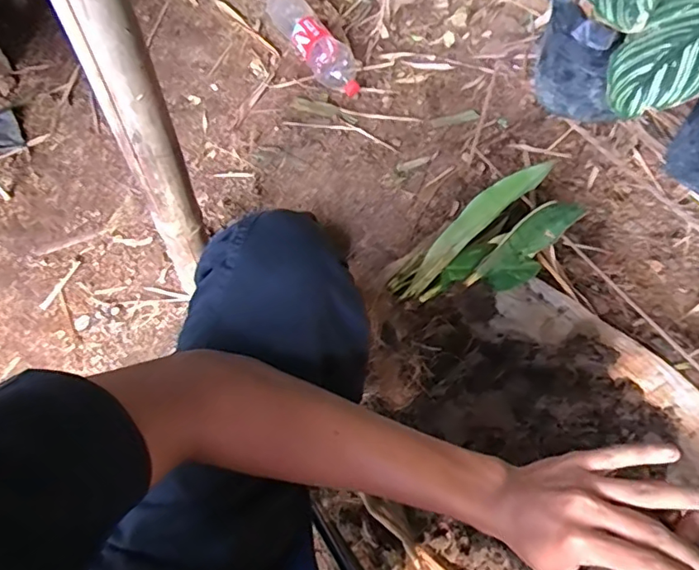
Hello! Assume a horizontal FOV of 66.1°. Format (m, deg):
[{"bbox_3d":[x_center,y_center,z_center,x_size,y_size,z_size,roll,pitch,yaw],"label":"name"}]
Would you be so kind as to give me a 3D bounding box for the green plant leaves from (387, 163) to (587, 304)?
[{"bbox_3d":[0.235,-0.065,0.947,0.337,0.058,0.159,-30,67,1],"label":"green plant leaves"}]

